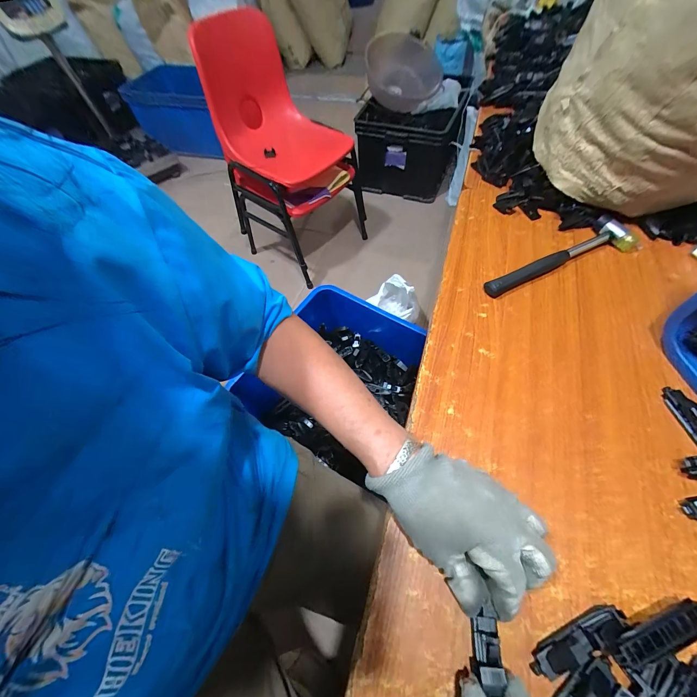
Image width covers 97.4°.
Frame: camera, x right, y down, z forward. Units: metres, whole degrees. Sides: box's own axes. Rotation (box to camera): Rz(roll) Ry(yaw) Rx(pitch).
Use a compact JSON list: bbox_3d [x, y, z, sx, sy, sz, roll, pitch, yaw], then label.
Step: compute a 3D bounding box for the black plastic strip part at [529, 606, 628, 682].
[{"bbox_3d":[0.178,0.223,0.232,0.082,0.015,0.021,-22,60,-10],"label":"black plastic strip part"}]

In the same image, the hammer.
[{"bbox_3d":[0.299,-0.128,0.435,0.239,0.020,0.058,-23,60,-11],"label":"hammer"}]

